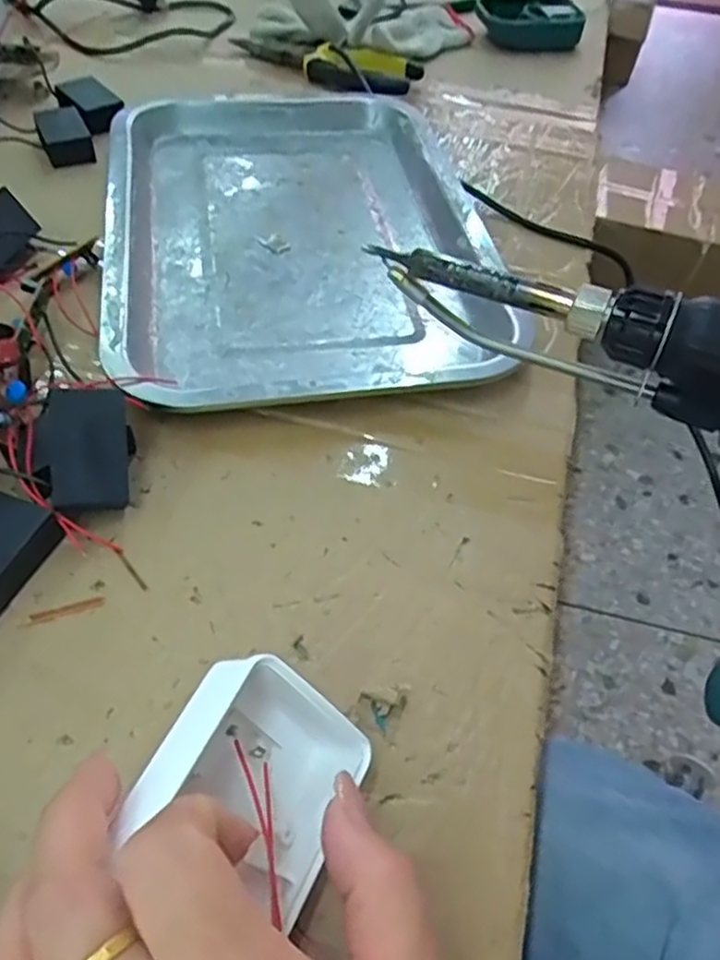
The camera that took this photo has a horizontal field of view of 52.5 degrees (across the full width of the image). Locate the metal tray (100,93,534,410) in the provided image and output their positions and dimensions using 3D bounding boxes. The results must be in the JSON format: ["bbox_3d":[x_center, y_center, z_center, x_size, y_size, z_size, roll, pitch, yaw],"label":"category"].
[{"bbox_3d":[-0.039,-0.153,0.431,0.206,0.021,0.309,-6,51,-9],"label":"metal tray"}]

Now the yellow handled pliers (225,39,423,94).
[{"bbox_3d":[-0.029,-0.340,0.582,0.157,0.018,0.058,30,55,20],"label":"yellow handled pliers"}]

